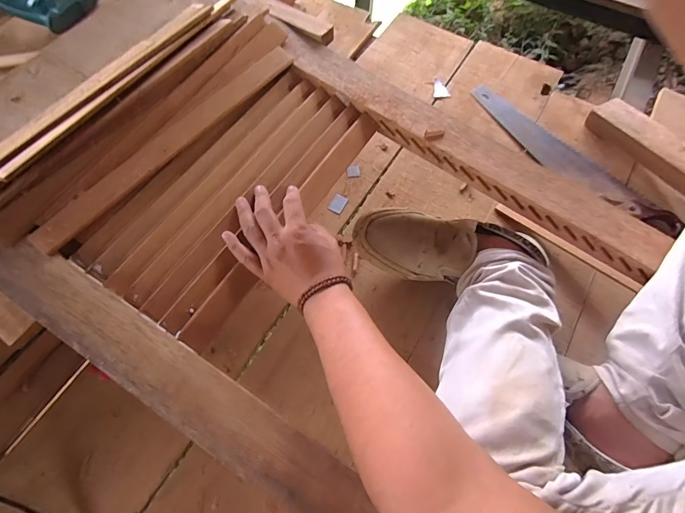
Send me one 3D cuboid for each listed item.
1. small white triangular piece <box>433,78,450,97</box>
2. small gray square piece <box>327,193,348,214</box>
[{"bbox_3d":[0.203,-0.344,0.750,0.032,0.004,0.046,6,72,2],"label":"small white triangular piece"},{"bbox_3d":[-0.008,-0.092,0.639,0.024,0.004,0.034,25,68,10],"label":"small gray square piece"}]

